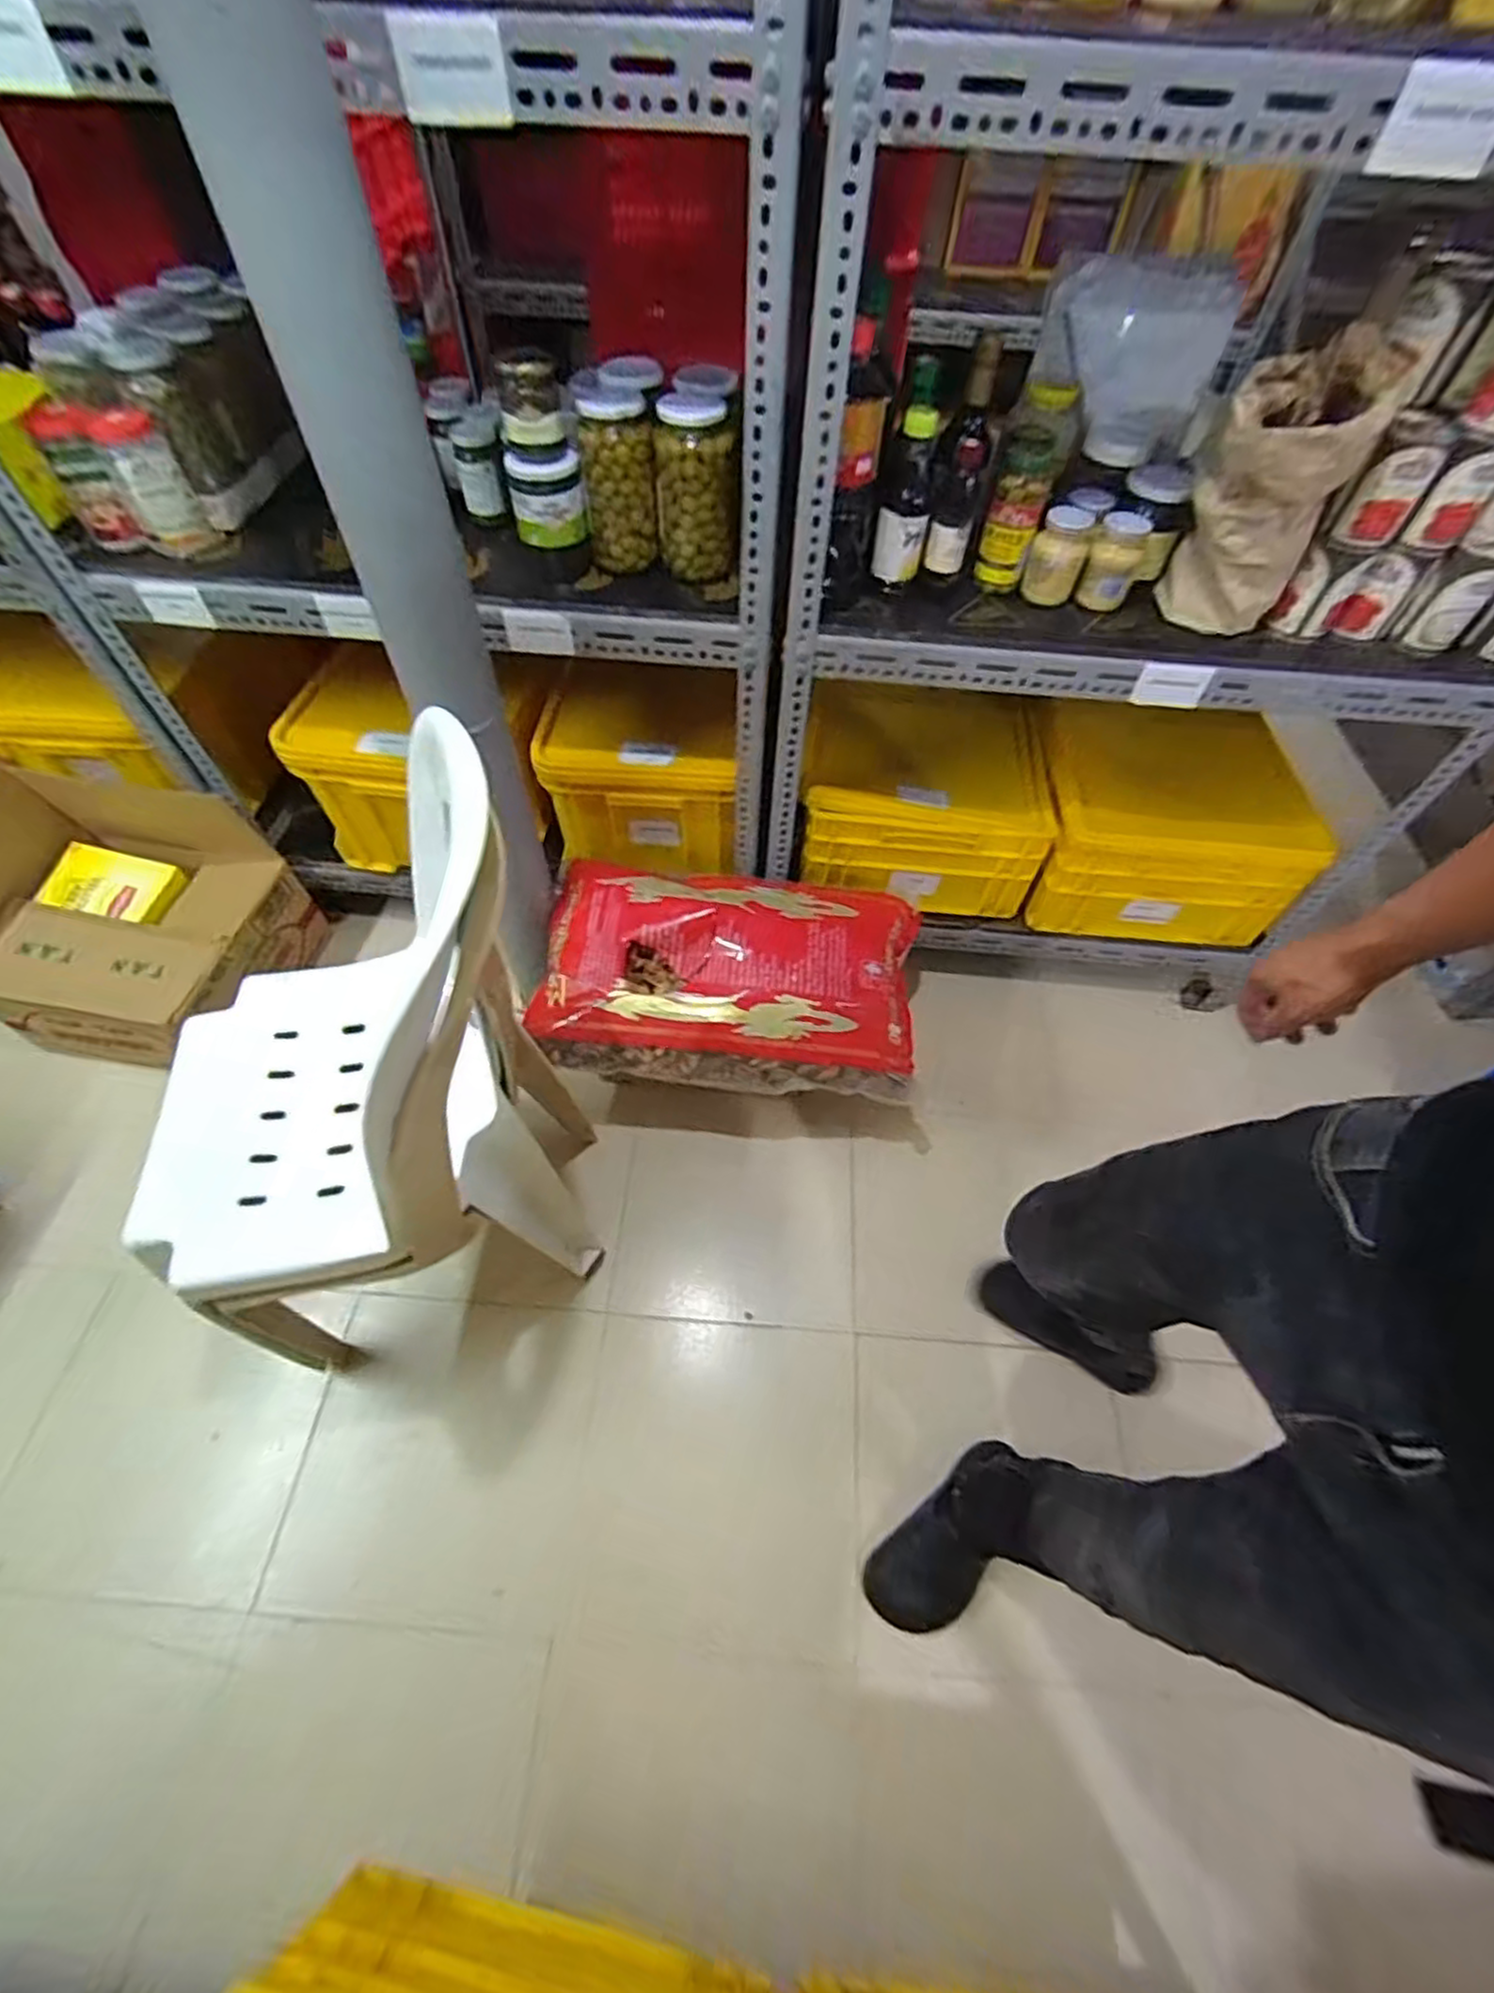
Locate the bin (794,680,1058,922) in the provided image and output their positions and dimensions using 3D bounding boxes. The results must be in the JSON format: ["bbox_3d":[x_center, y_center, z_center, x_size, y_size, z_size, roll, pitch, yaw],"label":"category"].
[{"bbox_3d":[0.311,-0.363,1.314,0.404,0.204,0.358,7,56,3],"label":"bin"}]

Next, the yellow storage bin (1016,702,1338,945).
[{"bbox_3d":[0.731,-0.295,1.291,0.440,0.223,0.339,8,56,4],"label":"yellow storage bin"}]

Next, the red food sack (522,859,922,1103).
[{"bbox_3d":[-0.021,-0.037,1.163,0.611,0.141,0.345,2,56,0],"label":"red food sack"}]

